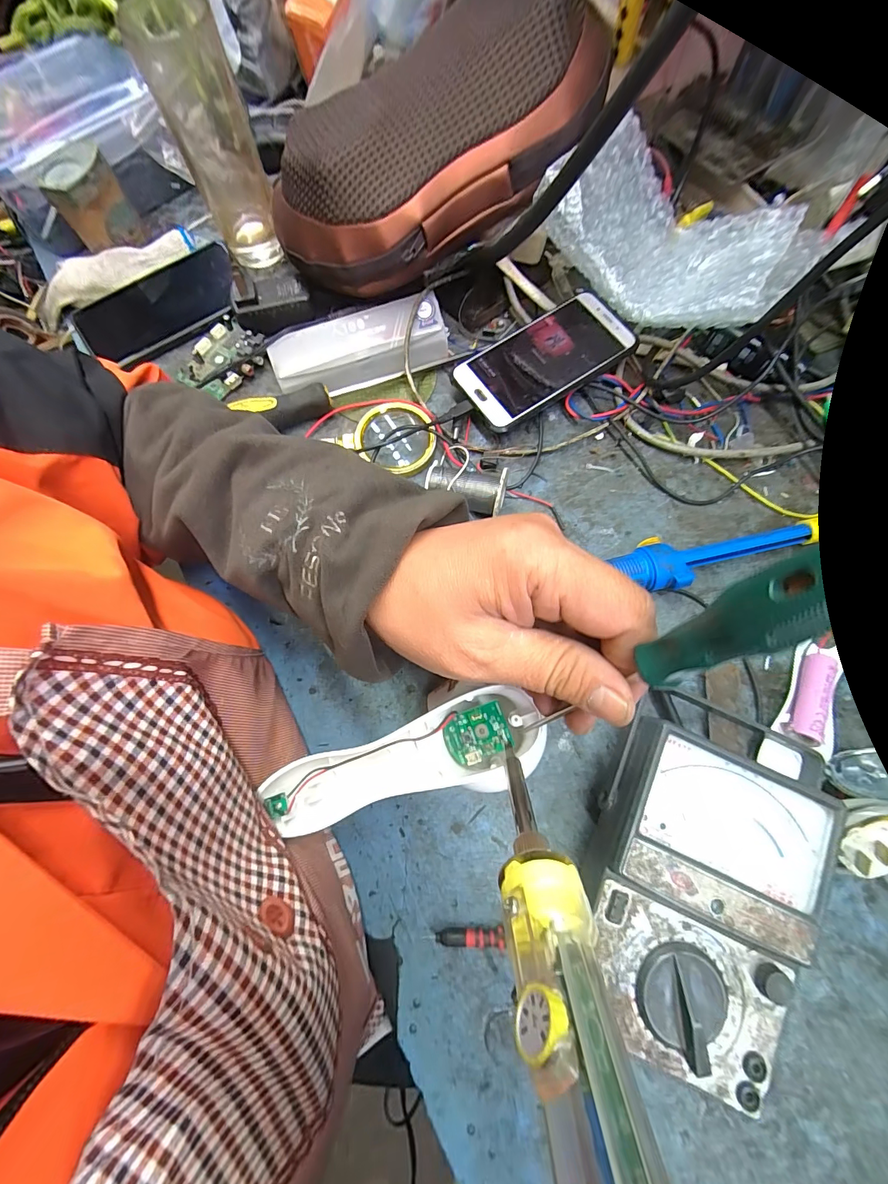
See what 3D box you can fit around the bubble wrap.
[{"bbox_3d":[0.162,-0.256,0.297,0.179,0.046,0.102,37,78,10],"label":"bubble wrap"}]

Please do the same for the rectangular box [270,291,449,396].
[{"bbox_3d":[-0.073,-0.212,0.362,0.150,0.036,0.057,-12,75,-3],"label":"rectangular box"}]

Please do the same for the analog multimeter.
[{"bbox_3d":[0.146,0.160,0.245,0.117,0.058,0.184,24,76,7],"label":"analog multimeter"}]

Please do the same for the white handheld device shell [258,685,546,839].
[{"bbox_3d":[-0.020,0.097,0.237,0.157,0.039,0.052,-14,75,-3],"label":"white handheld device shell"}]

